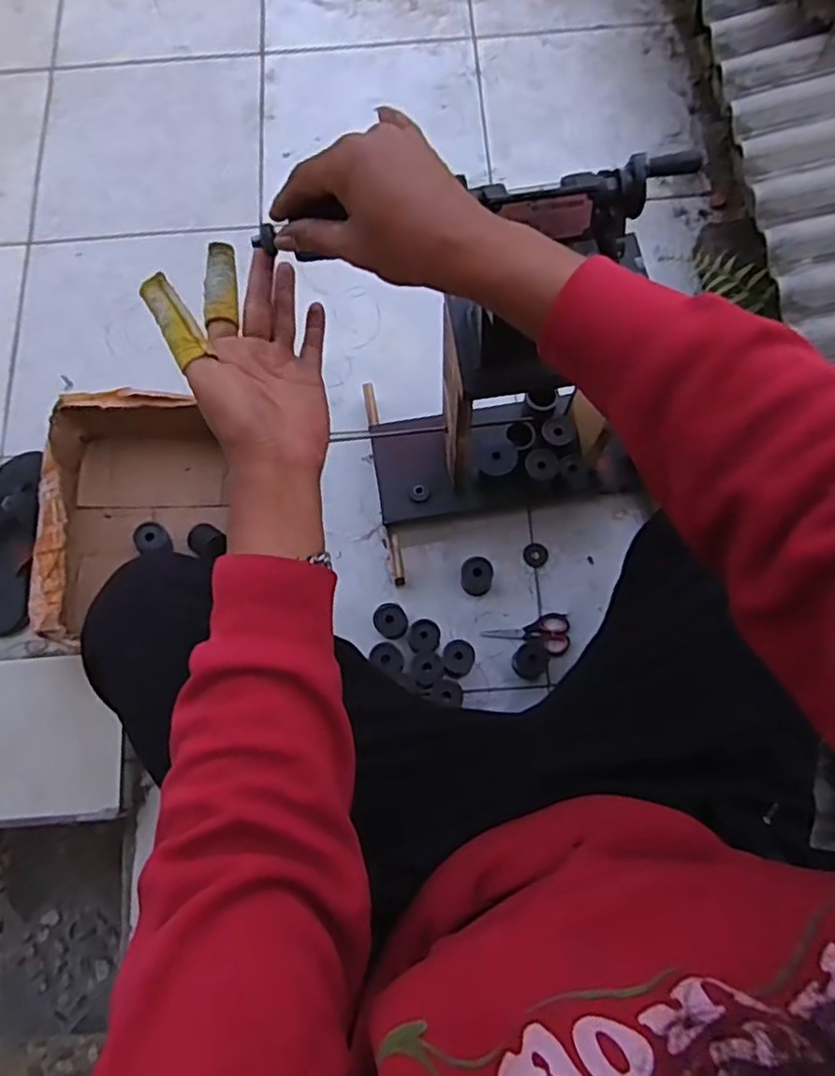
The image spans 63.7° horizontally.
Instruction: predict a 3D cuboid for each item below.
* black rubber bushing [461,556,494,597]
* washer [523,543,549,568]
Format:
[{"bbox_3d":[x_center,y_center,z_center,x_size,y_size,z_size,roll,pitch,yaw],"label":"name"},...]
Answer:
[{"bbox_3d":[0.085,0.054,0.941,0.048,0.050,0.047,-4,74,0],"label":"black rubber bushing"},{"bbox_3d":[0.173,0.025,0.979,0.036,0.004,0.037,0,74,1],"label":"washer"}]

